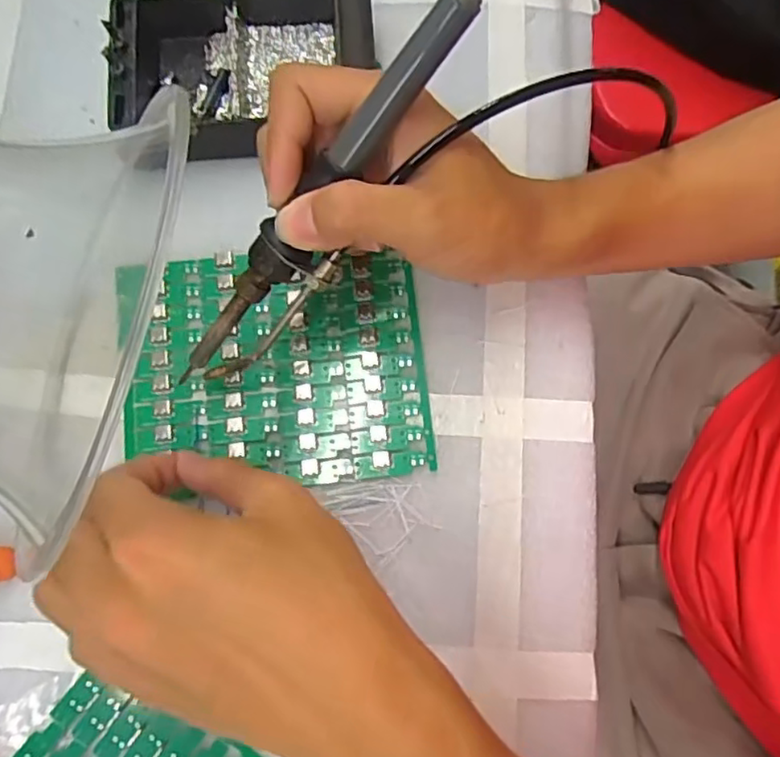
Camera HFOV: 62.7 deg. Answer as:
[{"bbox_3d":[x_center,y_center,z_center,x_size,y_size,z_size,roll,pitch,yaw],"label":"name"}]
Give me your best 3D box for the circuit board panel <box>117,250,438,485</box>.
[{"bbox_3d":[-0.054,-0.006,0.300,0.138,0.006,0.110,-6,78,-1],"label":"circuit board panel"}]

